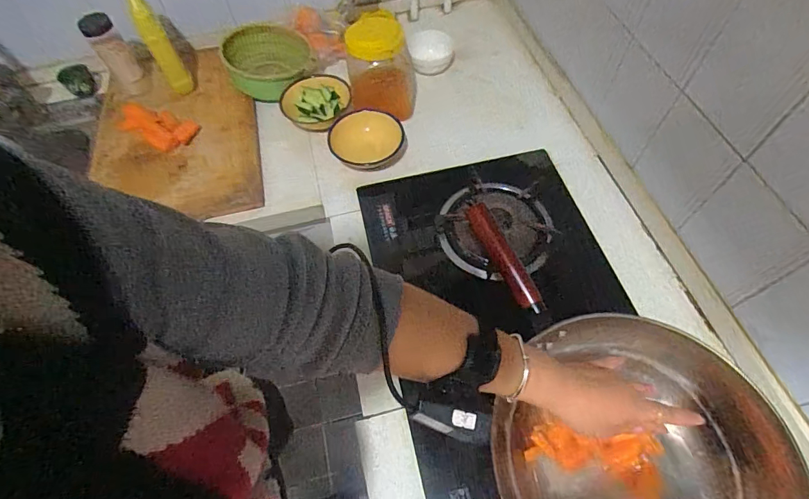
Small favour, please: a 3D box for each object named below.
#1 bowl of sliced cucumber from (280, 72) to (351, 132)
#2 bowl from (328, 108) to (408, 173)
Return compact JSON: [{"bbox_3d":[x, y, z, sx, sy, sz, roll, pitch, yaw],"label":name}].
[{"bbox_3d":[-0.196,-0.330,0.941,0.149,0.054,0.131,-1,59,2],"label":"bowl of sliced cucumber"},{"bbox_3d":[-0.079,-0.234,0.888,0.165,0.069,0.137,1,59,3],"label":"bowl"}]

